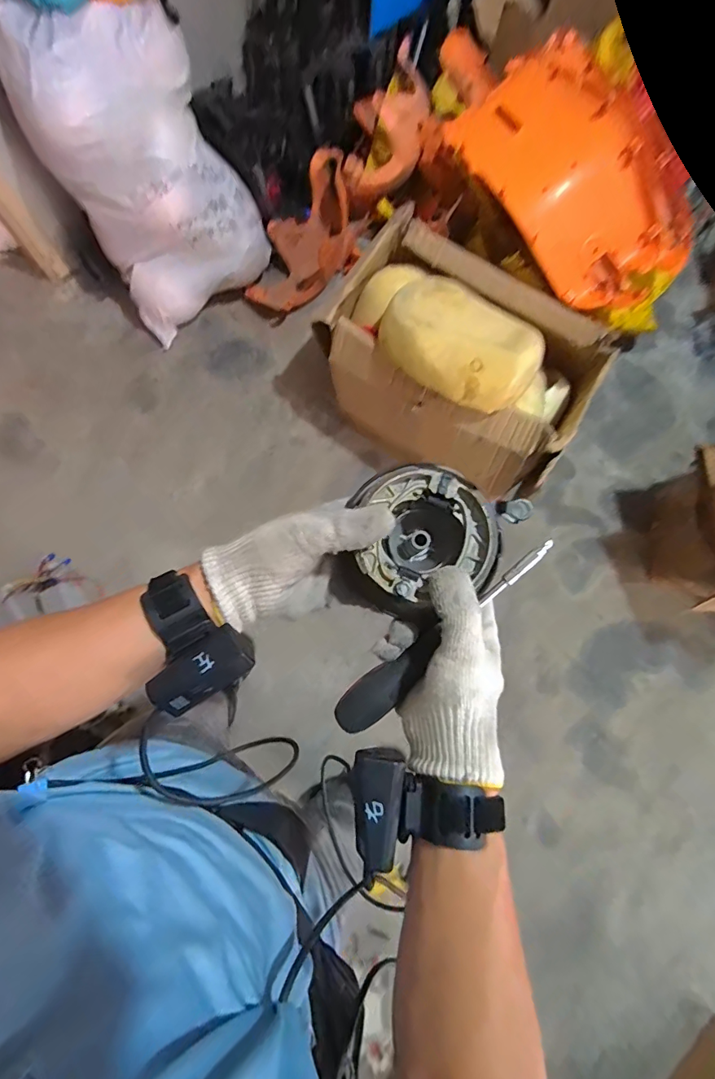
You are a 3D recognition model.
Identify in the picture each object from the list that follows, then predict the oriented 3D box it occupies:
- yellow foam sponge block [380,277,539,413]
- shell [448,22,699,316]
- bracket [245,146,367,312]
[{"bbox_3d":[0.238,-0.458,1.044,0.237,0.103,0.362,-42,79,-10],"label":"yellow foam sponge block"},{"bbox_3d":[0.532,-0.941,1.197,0.366,0.263,0.696,-38,79,-10],"label":"shell"},{"bbox_3d":[-0.183,-1.016,1.534,0.261,0.270,0.416,25,76,6],"label":"bracket"}]

